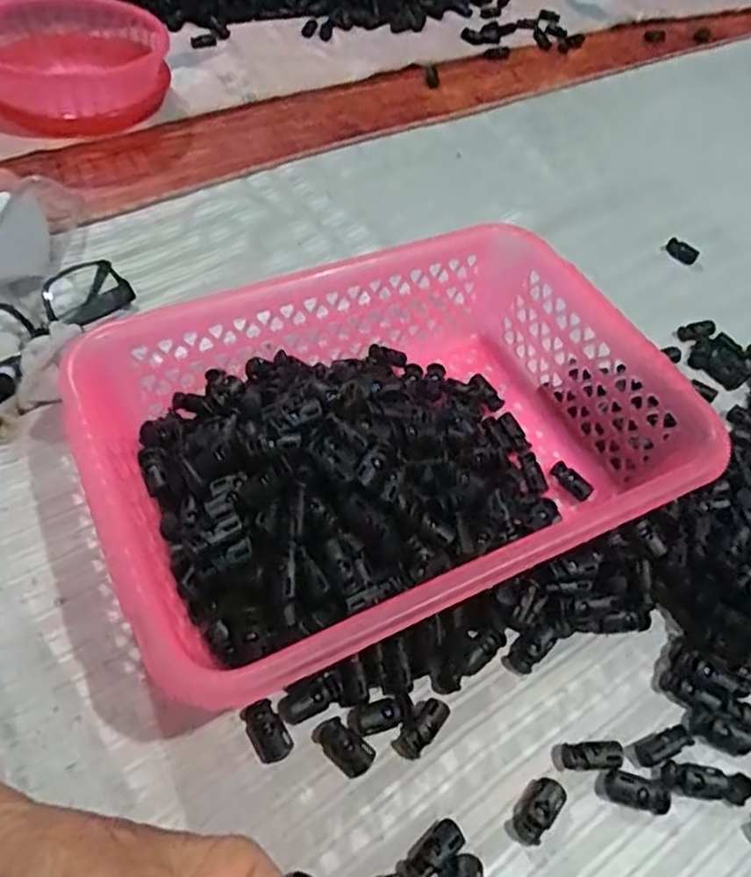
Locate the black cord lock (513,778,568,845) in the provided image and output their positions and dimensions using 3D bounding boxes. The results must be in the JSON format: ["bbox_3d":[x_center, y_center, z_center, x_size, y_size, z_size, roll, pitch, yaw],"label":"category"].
[{"bbox_3d":[0.073,0.165,0.299,0.015,0.010,0.026,37,57,23],"label":"black cord lock"}]

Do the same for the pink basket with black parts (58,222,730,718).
[{"bbox_3d":[0.005,0.003,0.371,0.291,0.082,0.209,-19,55,-19],"label":"pink basket with black parts"}]

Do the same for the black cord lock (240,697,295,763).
[{"bbox_3d":[-0.050,0.135,0.311,0.016,0.009,0.028,-24,57,-22],"label":"black cord lock"}]

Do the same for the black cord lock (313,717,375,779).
[{"bbox_3d":[-0.015,0.141,0.308,0.029,0.012,0.015,37,57,23],"label":"black cord lock"}]

